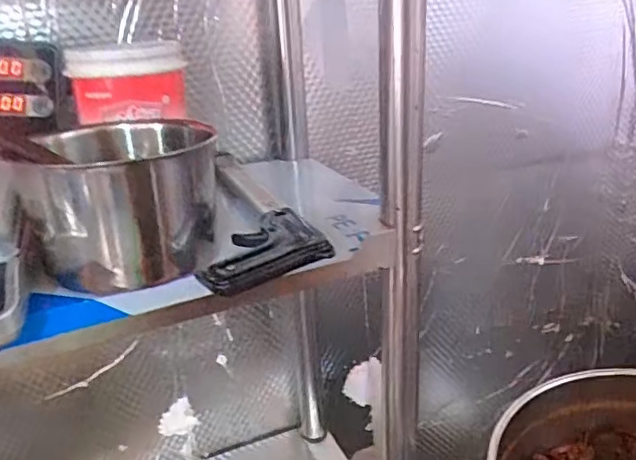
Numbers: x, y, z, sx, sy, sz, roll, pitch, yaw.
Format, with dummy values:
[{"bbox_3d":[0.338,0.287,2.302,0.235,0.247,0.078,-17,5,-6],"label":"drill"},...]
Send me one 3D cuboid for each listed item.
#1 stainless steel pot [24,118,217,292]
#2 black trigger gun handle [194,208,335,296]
[{"bbox_3d":[-0.149,-0.030,0.461,0.116,0.094,0.132,-2,23,2],"label":"stainless steel pot"},{"bbox_3d":[-0.049,0.014,0.446,0.103,0.015,0.093,-15,26,-26],"label":"black trigger gun handle"}]

